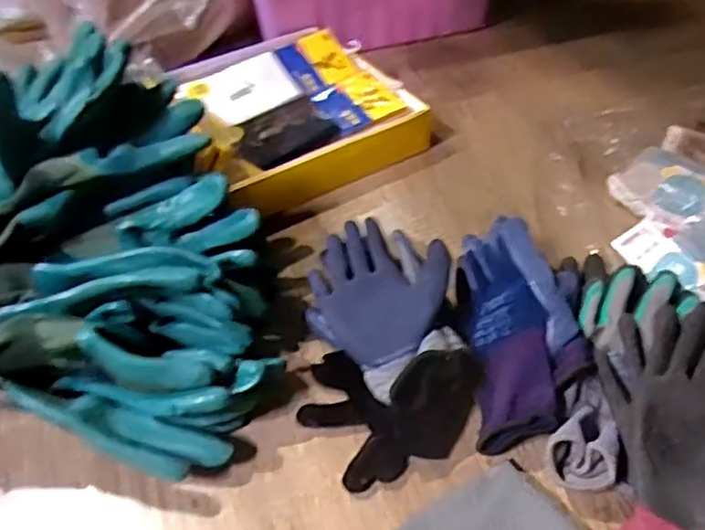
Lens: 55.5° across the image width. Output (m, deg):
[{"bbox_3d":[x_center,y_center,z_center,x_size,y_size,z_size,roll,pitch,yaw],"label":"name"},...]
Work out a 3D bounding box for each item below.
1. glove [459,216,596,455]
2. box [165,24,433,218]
[{"bbox_3d":[0.145,0.040,0.571,0.099,0.065,0.237,-1,46,3],"label":"glove"},{"bbox_3d":[-0.076,-0.192,0.813,0.266,0.062,0.304,-21,48,-15],"label":"box"}]

